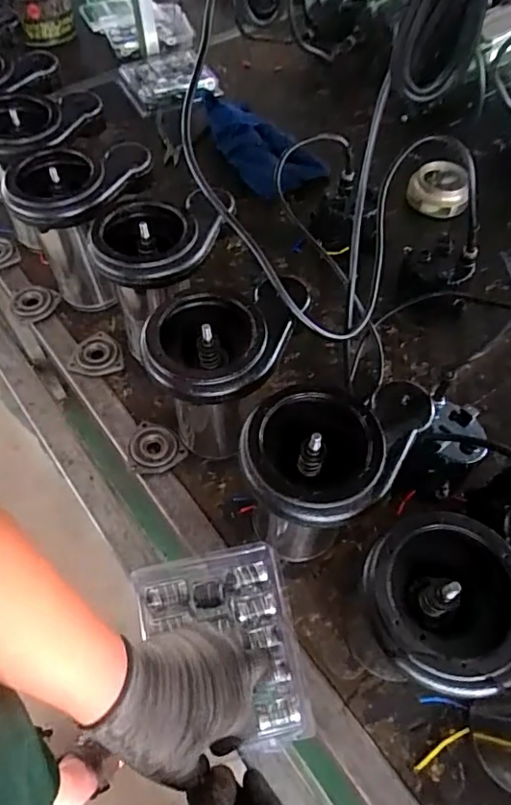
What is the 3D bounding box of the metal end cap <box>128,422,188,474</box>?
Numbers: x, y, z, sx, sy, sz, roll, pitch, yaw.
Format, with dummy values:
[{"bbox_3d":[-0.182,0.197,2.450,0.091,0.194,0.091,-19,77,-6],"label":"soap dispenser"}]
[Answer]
[{"bbox_3d":[-0.116,0.052,0.638,0.063,0.012,0.065,0,58,-1],"label":"metal end cap"}]

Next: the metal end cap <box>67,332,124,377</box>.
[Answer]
[{"bbox_3d":[-0.209,-0.061,0.711,0.066,0.015,0.061,0,58,-1],"label":"metal end cap"}]

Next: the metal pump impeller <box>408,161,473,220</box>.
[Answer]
[{"bbox_3d":[0.297,-0.346,0.877,0.101,0.038,0.104,8,58,4],"label":"metal pump impeller"}]

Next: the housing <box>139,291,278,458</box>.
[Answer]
[{"bbox_3d":[-0.046,-0.013,0.574,0.113,0.184,0.117,0,58,-1],"label":"housing"}]

